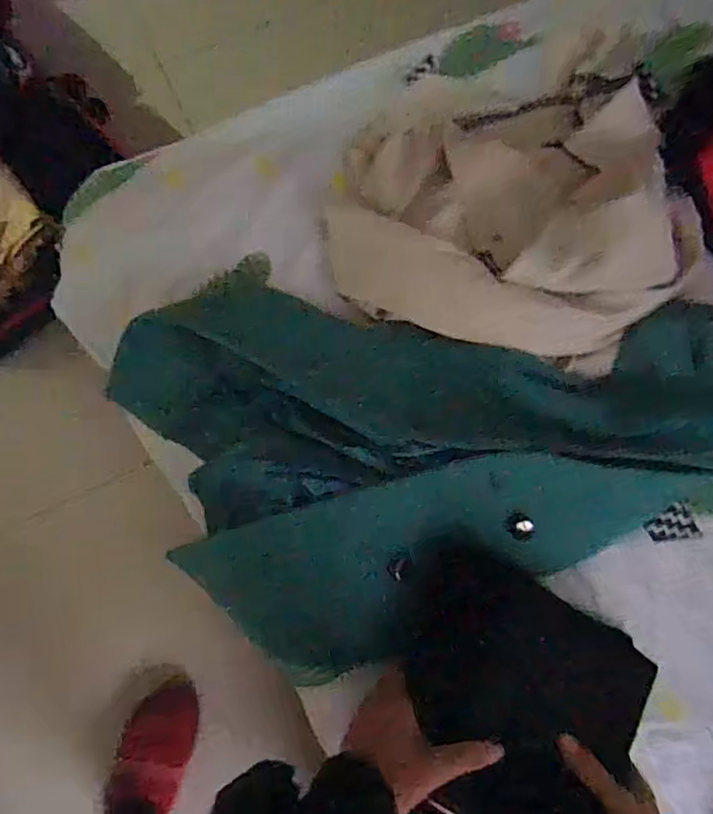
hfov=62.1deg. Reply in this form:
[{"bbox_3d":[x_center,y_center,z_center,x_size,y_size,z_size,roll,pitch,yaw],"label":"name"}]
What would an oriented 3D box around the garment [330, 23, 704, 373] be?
[{"bbox_3d":[0.163,-0.228,0.614,0.383,0.101,0.385,-4,79,-2],"label":"garment"}]

